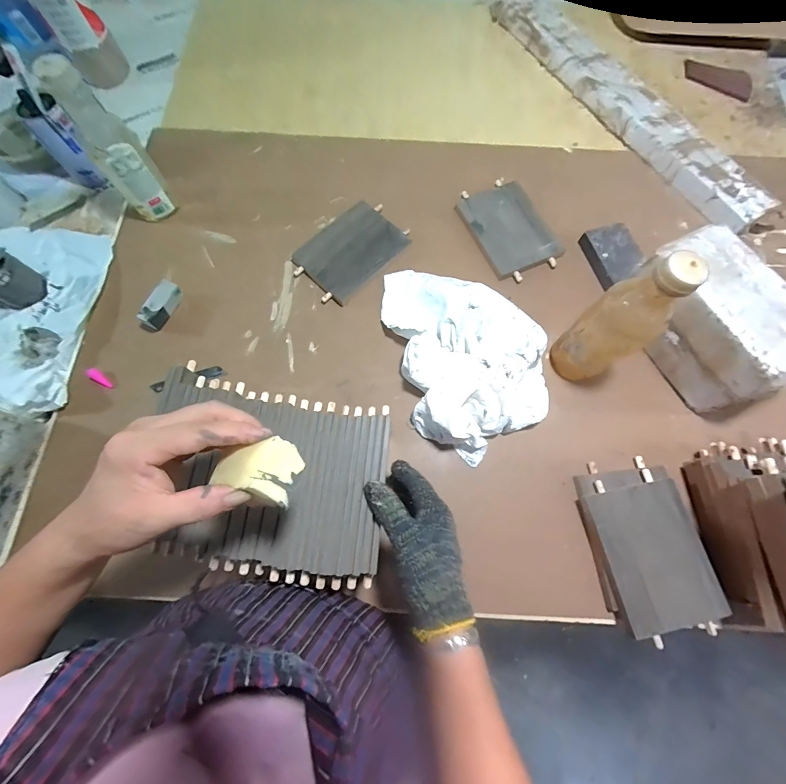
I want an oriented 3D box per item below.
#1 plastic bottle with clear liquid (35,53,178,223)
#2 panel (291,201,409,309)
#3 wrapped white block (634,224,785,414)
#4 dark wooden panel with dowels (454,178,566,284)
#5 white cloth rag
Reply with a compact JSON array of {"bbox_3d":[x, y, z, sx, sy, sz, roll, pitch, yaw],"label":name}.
[{"bbox_3d":[-0.383,-0.335,0.499,0.066,0.190,0.077,-37,76,-10],"label":"plastic bottle with clear liquid"},{"bbox_3d":[-0.068,-0.221,0.569,0.117,0.017,0.164,42,77,12],"label":"panel"},{"bbox_3d":[0.409,-0.093,0.474,0.102,0.118,0.209,-27,74,-8],"label":"wrapped white block"},{"bbox_3d":[0.182,-0.264,0.582,0.118,0.019,0.174,-23,74,-7],"label":"dark wooden panel with dowels"},{"bbox_3d":[0.104,-0.074,0.501,0.203,0.060,0.282,-14,73,-4],"label":"white cloth rag"}]

